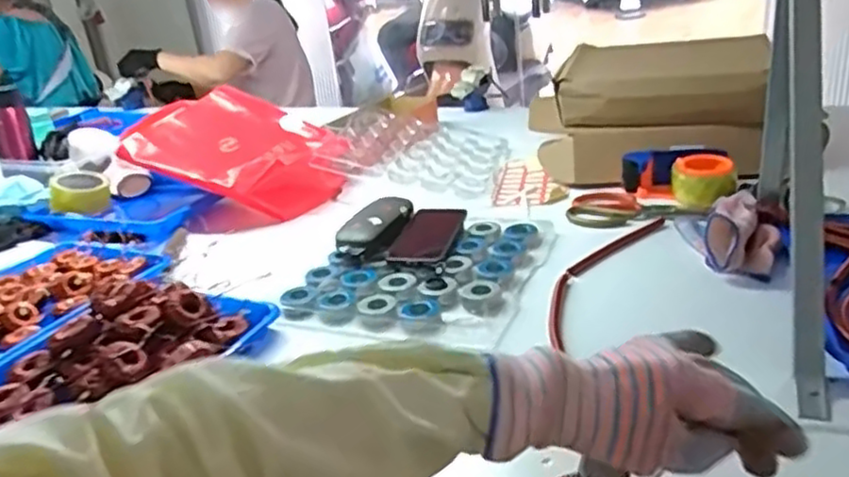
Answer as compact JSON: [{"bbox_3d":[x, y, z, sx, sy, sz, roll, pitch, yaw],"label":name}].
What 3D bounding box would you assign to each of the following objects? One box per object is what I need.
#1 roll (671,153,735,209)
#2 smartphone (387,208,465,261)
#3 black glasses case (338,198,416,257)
[{"bbox_3d":[0.403,-0.086,1.013,0.082,0.051,0.096,3,26,23],"label":"roll"},{"bbox_3d":[0.007,-0.006,0.959,0.084,0.013,0.160,0,25,18],"label":"smartphone"},{"bbox_3d":[-0.068,-0.018,0.976,0.071,0.037,0.152,1,25,18],"label":"black glasses case"}]

